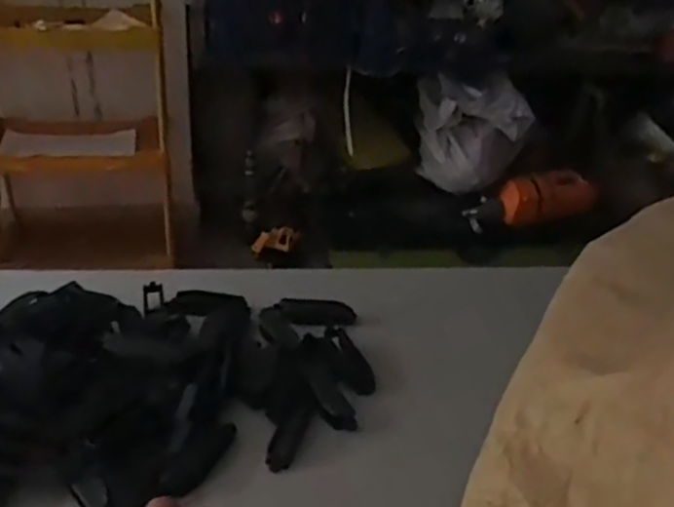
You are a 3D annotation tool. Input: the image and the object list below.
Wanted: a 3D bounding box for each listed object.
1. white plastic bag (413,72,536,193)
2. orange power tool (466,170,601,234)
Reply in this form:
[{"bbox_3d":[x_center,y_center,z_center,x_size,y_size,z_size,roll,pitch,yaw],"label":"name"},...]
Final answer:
[{"bbox_3d":[0.347,-0.302,1.797,0.277,0.258,0.097,-1,30,-8],"label":"white plastic bag"},{"bbox_3d":[0.499,-0.138,1.790,0.345,0.112,0.084,-10,32,-22],"label":"orange power tool"}]

